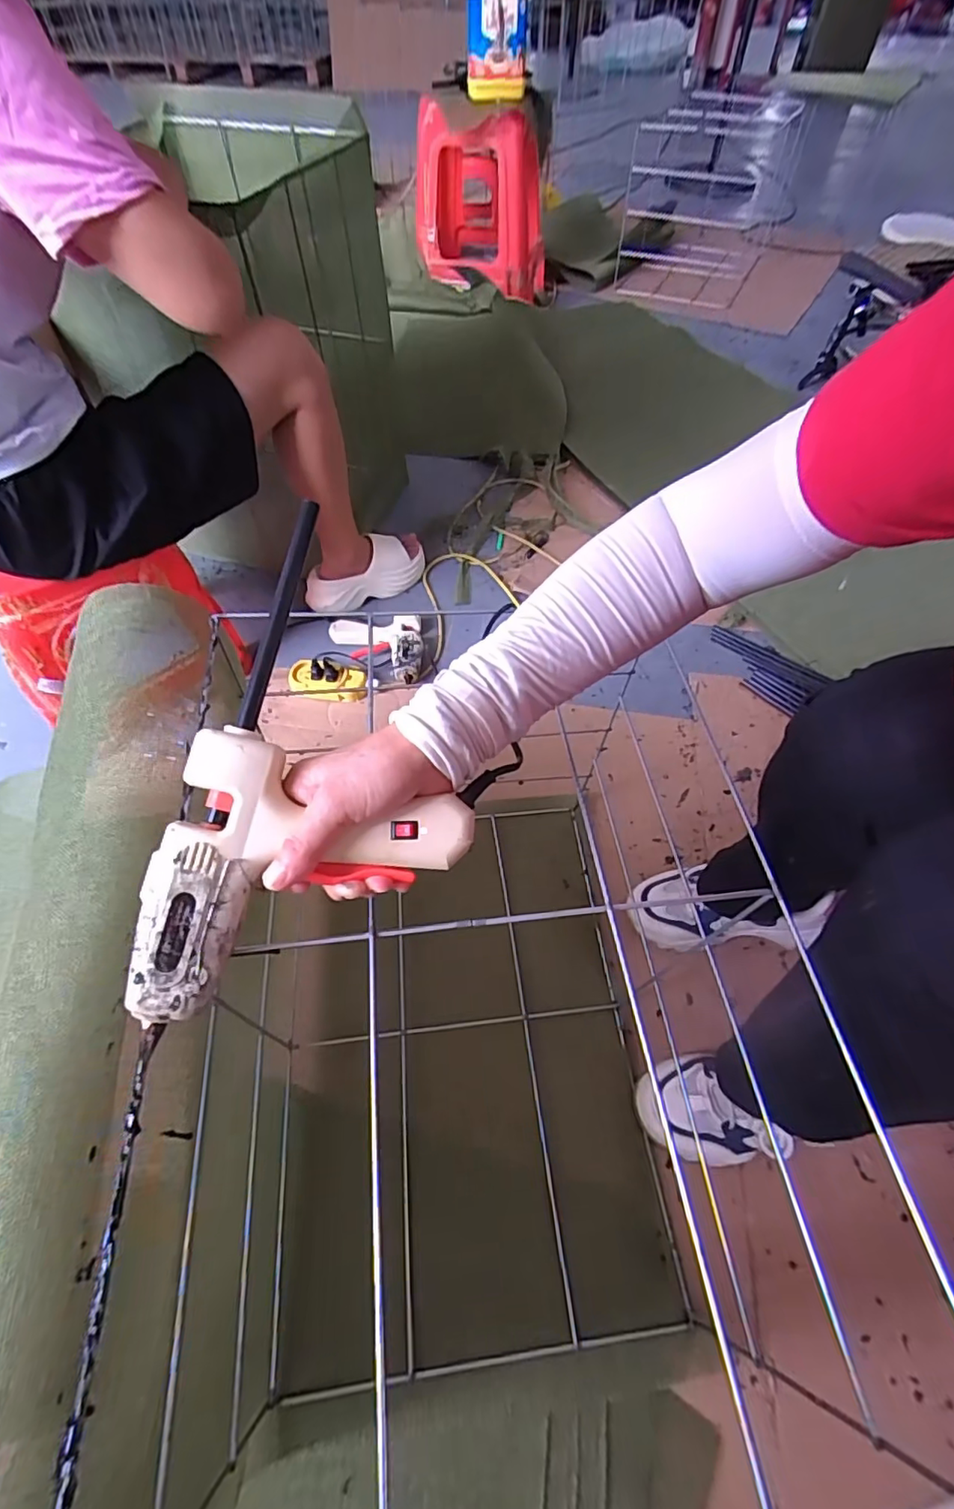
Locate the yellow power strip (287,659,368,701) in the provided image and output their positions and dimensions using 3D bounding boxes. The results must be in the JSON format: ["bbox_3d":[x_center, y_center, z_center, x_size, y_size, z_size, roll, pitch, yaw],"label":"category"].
[{"bbox_3d":[-0.250,-0.126,0.967,0.136,0.047,0.070,-2,57,-1],"label":"yellow power strip"}]

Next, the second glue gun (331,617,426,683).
[{"bbox_3d":[-0.180,-0.190,1.015,0.175,0.043,0.128,1,57,1],"label":"second glue gun"}]

